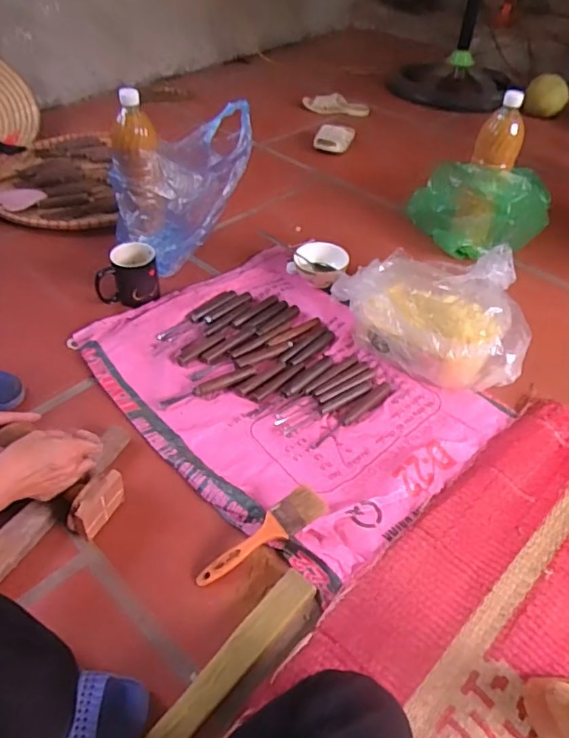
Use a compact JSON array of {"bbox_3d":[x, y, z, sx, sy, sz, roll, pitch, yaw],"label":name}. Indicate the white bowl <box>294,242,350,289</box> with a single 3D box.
[{"bbox_3d":[0.072,-0.205,1.079,0.105,0.057,0.105,1,46,-1],"label":"white bowl"}]

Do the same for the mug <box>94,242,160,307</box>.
[{"bbox_3d":[-0.293,-0.176,1.010,0.108,0.097,0.075,-3,46,-5],"label":"mug"}]

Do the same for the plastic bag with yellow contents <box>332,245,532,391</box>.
[{"bbox_3d":[0.243,-0.093,0.908,0.275,0.152,0.239,-5,46,-7],"label":"plastic bag with yellow contents"}]

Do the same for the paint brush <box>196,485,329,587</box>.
[{"bbox_3d":[-0.029,0.216,0.686,0.181,0.013,0.047,-36,66,-14],"label":"paint brush"}]

